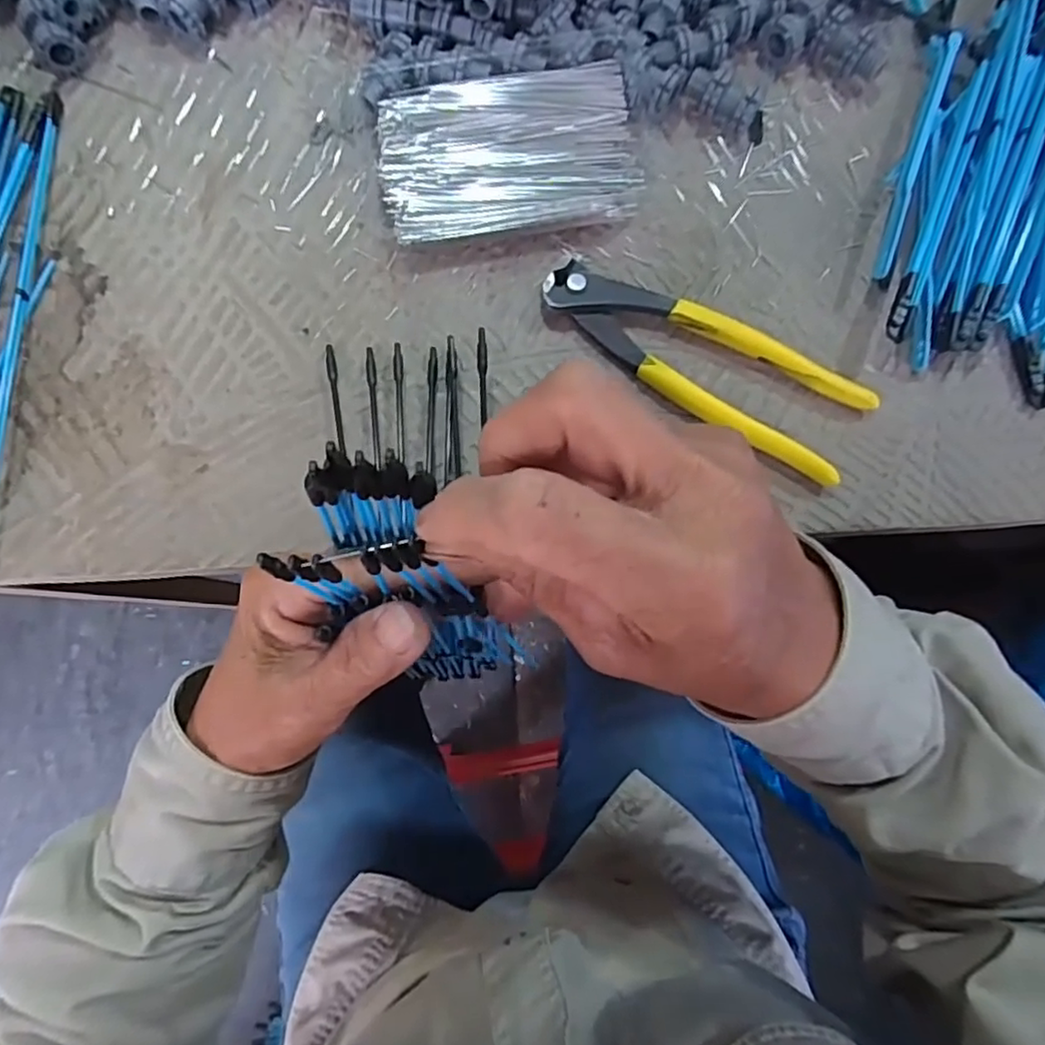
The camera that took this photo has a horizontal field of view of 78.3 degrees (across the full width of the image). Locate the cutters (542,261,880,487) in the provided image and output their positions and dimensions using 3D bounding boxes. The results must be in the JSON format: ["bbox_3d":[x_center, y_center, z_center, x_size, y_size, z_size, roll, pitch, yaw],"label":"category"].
[{"bbox_3d":[0.085,-0.080,0.312,0.162,0.015,0.053,29,82,5],"label":"cutters"}]

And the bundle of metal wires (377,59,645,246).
[{"bbox_3d":[-0.008,-0.189,0.331,0.127,0.018,0.076,-7,80,0],"label":"bundle of metal wires"}]

